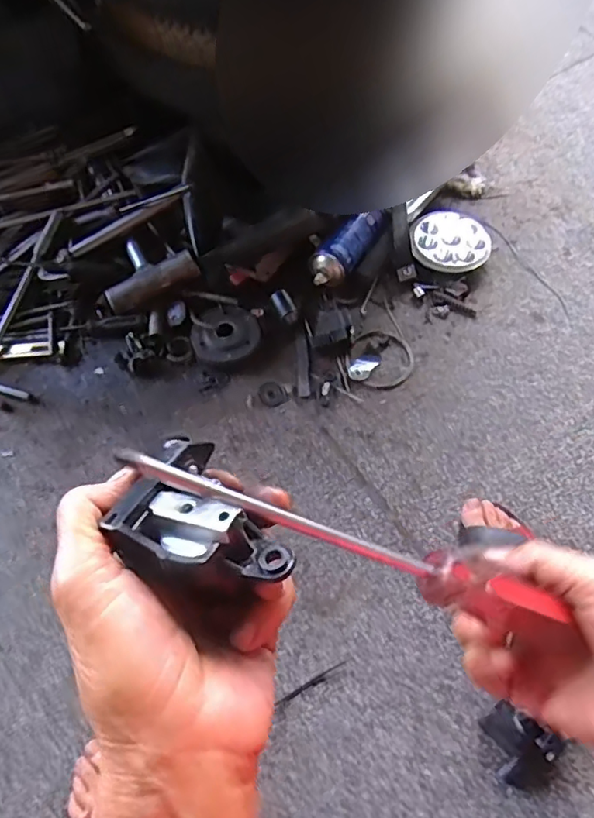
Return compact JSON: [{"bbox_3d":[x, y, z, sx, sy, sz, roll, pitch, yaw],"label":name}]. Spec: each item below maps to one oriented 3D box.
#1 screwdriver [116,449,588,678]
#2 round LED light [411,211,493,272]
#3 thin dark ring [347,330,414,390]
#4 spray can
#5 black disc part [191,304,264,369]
[{"bbox_3d":[0.036,0.063,0.244,0.227,0.025,0.024,26,58,-19],"label":"screwdriver"},{"bbox_3d":[0.257,-0.280,0.974,0.132,0.030,0.119,5,61,3],"label":"round LED light"},{"bbox_3d":[0.130,-0.077,0.886,0.098,0.012,0.102,1,59,-2],"label":"thin dark ring"},{"bbox_3d":[0.084,-0.263,0.936,0.062,0.053,0.171,35,66,18],"label":"spray can"},{"bbox_3d":[-0.107,-0.115,0.882,0.104,0.020,0.098,-26,64,-14],"label":"black disc part"}]

